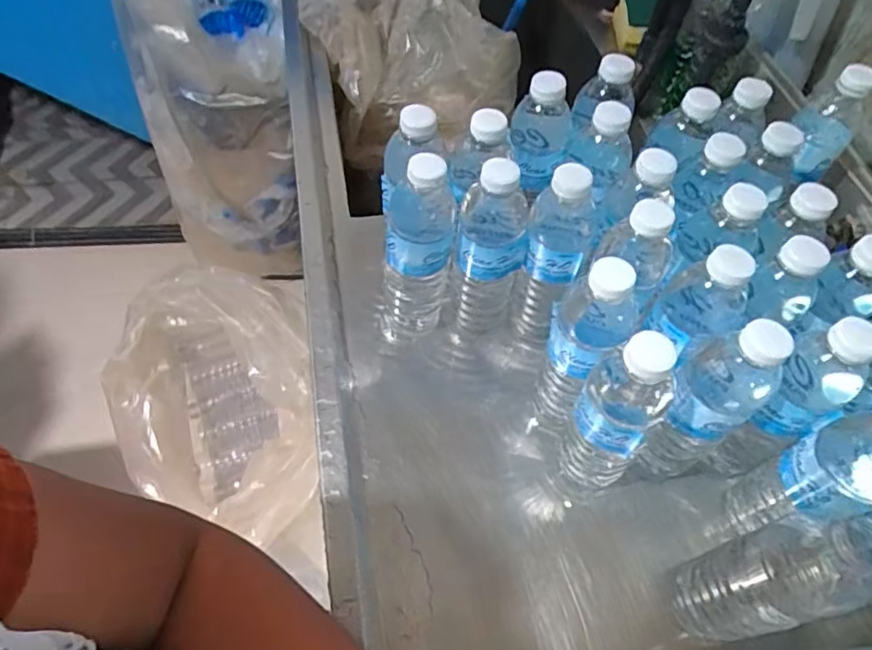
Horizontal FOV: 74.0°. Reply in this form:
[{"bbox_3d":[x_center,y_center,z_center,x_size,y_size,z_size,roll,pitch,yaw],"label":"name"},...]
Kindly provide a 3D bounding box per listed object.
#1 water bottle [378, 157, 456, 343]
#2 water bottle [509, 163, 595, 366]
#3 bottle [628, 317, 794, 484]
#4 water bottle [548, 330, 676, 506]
[{"bbox_3d":[-0.018,-0.067,0.540,0.062,0.209,0.057,7,57,-1],"label":"water bottle"},{"bbox_3d":[0.101,-0.046,0.535,0.058,0.210,0.061,19,58,7],"label":"water bottle"},{"bbox_3d":[0.214,0.069,0.474,0.066,0.217,0.062,-33,66,-23],"label":"bottle"},{"bbox_3d":[0.140,0.079,0.456,0.067,0.209,0.079,26,59,11],"label":"water bottle"}]

